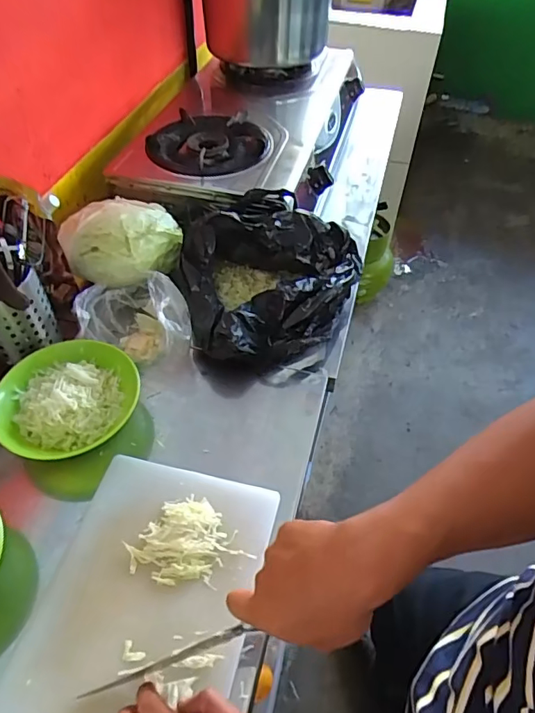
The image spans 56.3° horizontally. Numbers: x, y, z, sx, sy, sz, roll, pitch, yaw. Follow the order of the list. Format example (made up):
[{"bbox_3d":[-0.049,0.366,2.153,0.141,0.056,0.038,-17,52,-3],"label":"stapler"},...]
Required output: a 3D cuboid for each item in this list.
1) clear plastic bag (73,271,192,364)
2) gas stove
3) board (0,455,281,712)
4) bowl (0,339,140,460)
[{"bbox_3d":[-0.183,-0.053,0.690,0.141,0.089,0.123,-10,50,-9],"label":"clear plastic bag"},{"bbox_3d":[-0.033,-0.464,1.013,0.361,0.136,0.593,12,50,9],"label":"gas stove"},{"bbox_3d":[-0.125,0.247,0.496,0.204,0.020,0.301,12,50,9],"label":"board"},{"bbox_3d":[-0.244,0.054,0.625,0.162,0.067,0.143,-19,52,-16],"label":"bowl"}]

